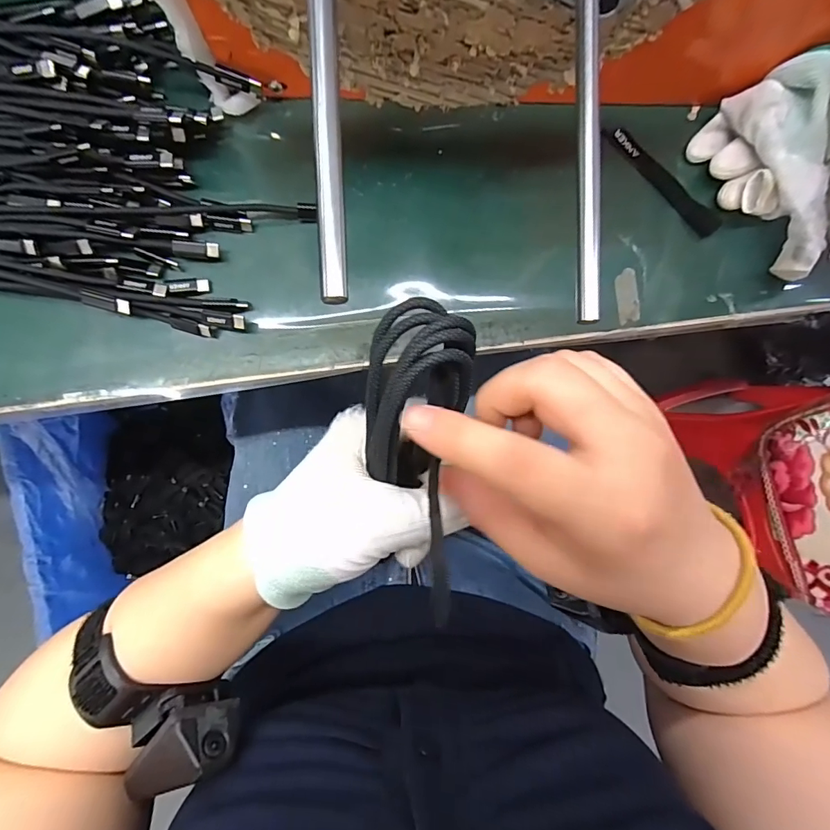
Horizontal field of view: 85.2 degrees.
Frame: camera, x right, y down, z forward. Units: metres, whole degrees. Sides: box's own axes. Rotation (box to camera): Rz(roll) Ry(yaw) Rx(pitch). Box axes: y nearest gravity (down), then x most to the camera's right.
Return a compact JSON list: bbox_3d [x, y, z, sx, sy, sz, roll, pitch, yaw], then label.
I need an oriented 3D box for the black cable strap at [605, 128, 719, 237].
[{"bbox_3d":[0.163,-0.155,0.297,0.014,0.008,0.096,-45,92,-2],"label":"black cable strap"}]

